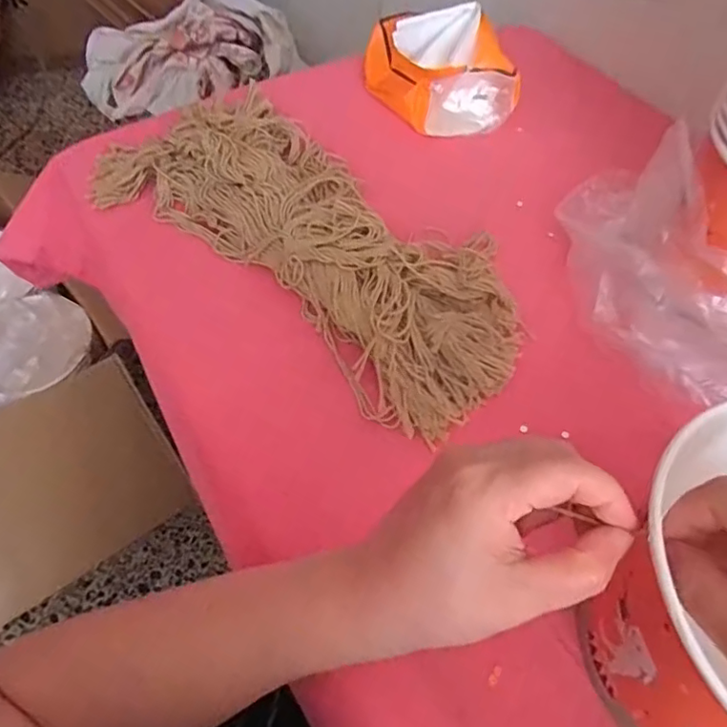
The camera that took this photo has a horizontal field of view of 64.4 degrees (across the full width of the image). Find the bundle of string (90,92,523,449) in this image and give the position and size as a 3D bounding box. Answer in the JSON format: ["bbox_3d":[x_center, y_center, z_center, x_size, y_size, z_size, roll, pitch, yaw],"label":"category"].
[{"bbox_3d":[-0.043,-0.110,0.460,0.387,0.049,0.171,36,60,20],"label":"bundle of string"}]

